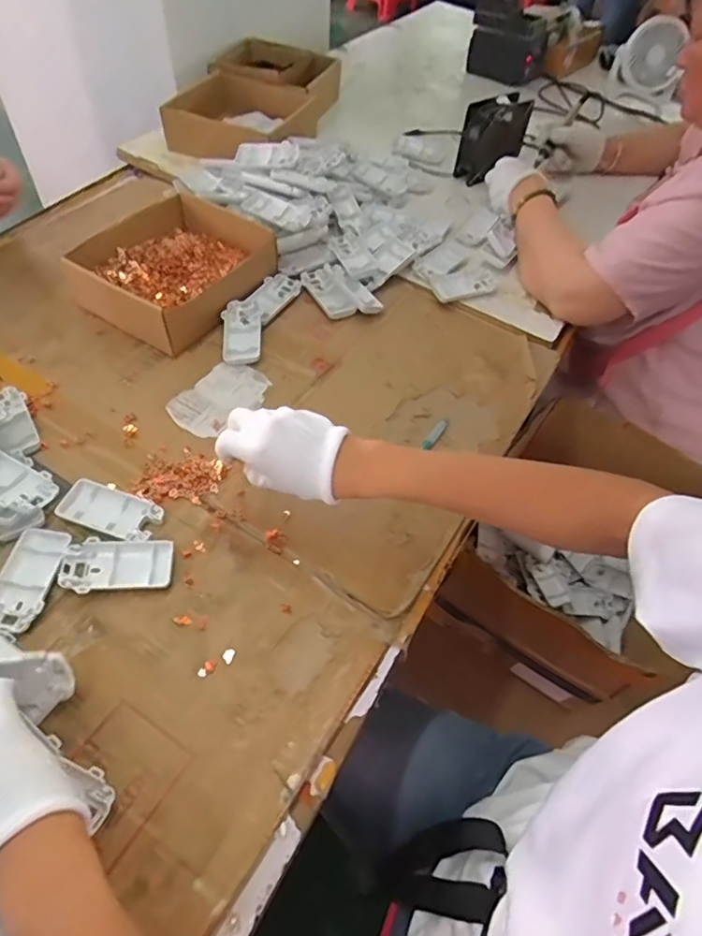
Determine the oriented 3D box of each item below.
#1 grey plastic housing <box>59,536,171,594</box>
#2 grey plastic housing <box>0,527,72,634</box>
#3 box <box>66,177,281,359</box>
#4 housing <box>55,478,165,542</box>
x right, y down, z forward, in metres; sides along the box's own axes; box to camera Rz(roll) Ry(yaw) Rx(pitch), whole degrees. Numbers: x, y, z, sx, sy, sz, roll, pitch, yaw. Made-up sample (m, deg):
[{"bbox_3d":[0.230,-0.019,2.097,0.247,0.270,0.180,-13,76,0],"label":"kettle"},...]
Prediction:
[{"bbox_3d":[-0.216,0.090,0.525,0.097,0.015,0.049,-3,53,-7],"label":"grey plastic housing"},{"bbox_3d":[-0.292,0.099,0.511,0.049,0.010,0.096,11,53,4],"label":"grey plastic housing"},{"bbox_3d":[-0.234,-0.263,0.750,0.200,0.074,0.220,30,56,17],"label":"box"},{"bbox_3d":[-0.235,0.041,0.553,0.097,0.011,0.045,16,53,7],"label":"housing"}]

